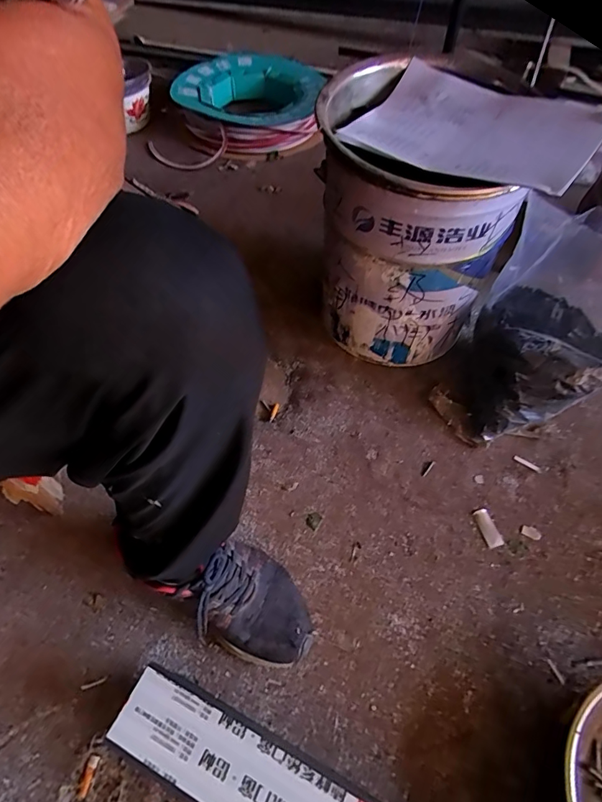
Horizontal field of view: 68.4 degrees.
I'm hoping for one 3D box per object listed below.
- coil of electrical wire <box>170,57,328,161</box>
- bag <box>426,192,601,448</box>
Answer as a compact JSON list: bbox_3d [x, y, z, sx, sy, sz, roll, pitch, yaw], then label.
[{"bbox_3d":[-0.143,-0.801,1.204,0.387,0.109,0.378,1,56,-1],"label":"coil of electrical wire"},{"bbox_3d":[0.365,-0.104,0.653,0.203,0.320,0.259,31,60,20],"label":"bag"}]

